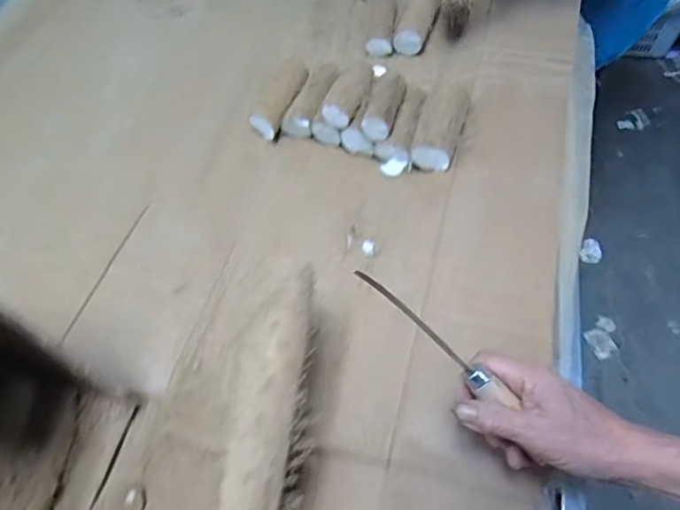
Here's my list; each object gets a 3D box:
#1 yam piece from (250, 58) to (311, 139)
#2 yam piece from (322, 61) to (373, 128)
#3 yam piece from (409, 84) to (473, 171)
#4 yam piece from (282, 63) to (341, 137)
[{"bbox_3d":[-0.083,-0.218,0.731,0.047,0.049,0.122,14,61,12],"label":"yam piece"},{"bbox_3d":[0.015,-0.210,0.669,0.040,0.034,0.091,23,63,17],"label":"yam piece"},{"bbox_3d":[0.128,-0.164,0.647,0.055,0.039,0.112,20,75,16],"label":"yam piece"},{"bbox_3d":[-0.035,-0.219,0.730,0.045,0.037,0.121,22,63,16],"label":"yam piece"}]

